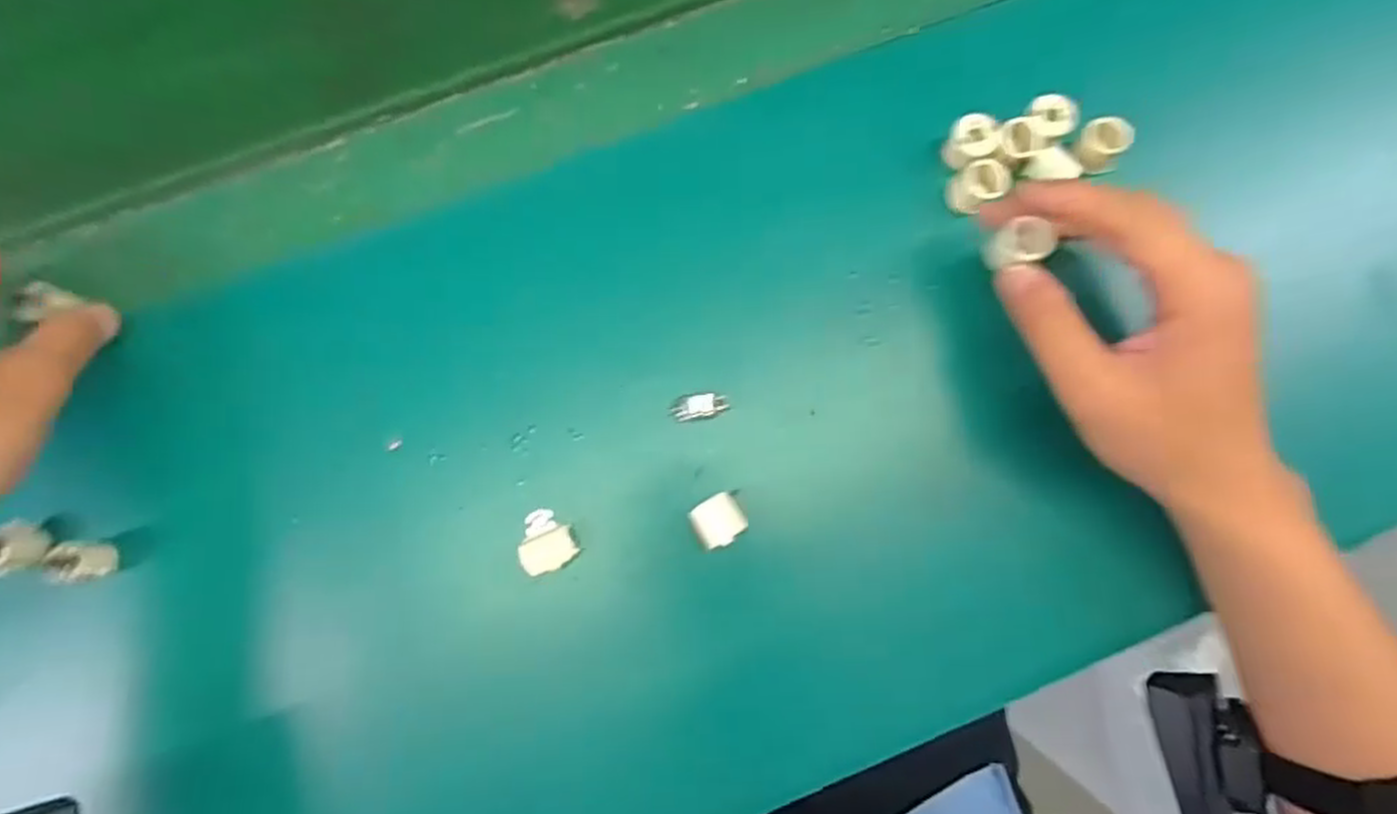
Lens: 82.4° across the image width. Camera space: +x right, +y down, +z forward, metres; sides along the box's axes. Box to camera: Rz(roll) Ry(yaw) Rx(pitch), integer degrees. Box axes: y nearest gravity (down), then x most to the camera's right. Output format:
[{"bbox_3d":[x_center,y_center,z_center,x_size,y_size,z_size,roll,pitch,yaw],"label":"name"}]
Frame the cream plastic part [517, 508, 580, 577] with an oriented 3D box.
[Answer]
[{"bbox_3d":[-0.065,0.057,0.345,0.025,0.018,0.027,-20,80,-5],"label":"cream plastic part"}]

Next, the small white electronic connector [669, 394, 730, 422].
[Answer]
[{"bbox_3d":[0.000,0.000,0.358,0.026,0.004,0.010,-8,80,-2],"label":"small white electronic connector"}]

